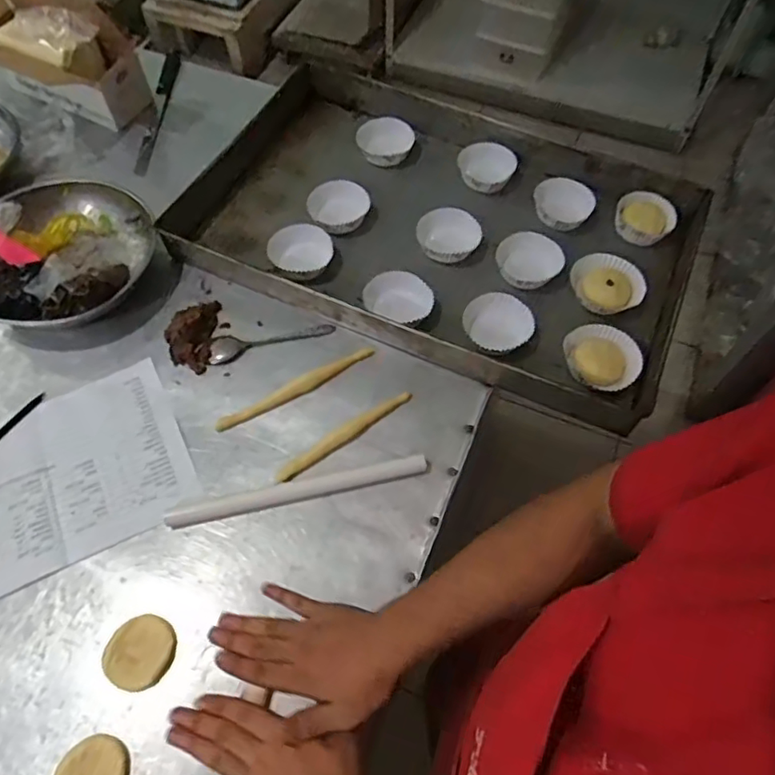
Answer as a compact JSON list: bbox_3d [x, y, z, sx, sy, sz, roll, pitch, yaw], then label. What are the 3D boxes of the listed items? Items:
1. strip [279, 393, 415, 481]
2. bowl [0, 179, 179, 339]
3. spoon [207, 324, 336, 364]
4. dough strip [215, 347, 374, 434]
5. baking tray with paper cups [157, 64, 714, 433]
[{"bbox_3d":[-0.050,0.053,0.695,0.179,0.011,0.022,-34,66,-19],"label":"strip"},{"bbox_3d":[-0.421,-0.175,0.780,0.240,0.069,0.222,0,60,-1],"label":"bowl"},{"bbox_3d":[-0.150,-0.066,0.768,0.160,0.016,0.039,-15,61,-9],"label":"spoon"},{"bbox_3d":[-0.108,0.000,0.725,0.208,0.015,0.021,-28,64,-16],"label":"dough strip"},{"bbox_3d":[0.070,-0.233,0.837,0.665,0.066,0.416,21,62,11],"label":"baking tray with paper cups"}]

